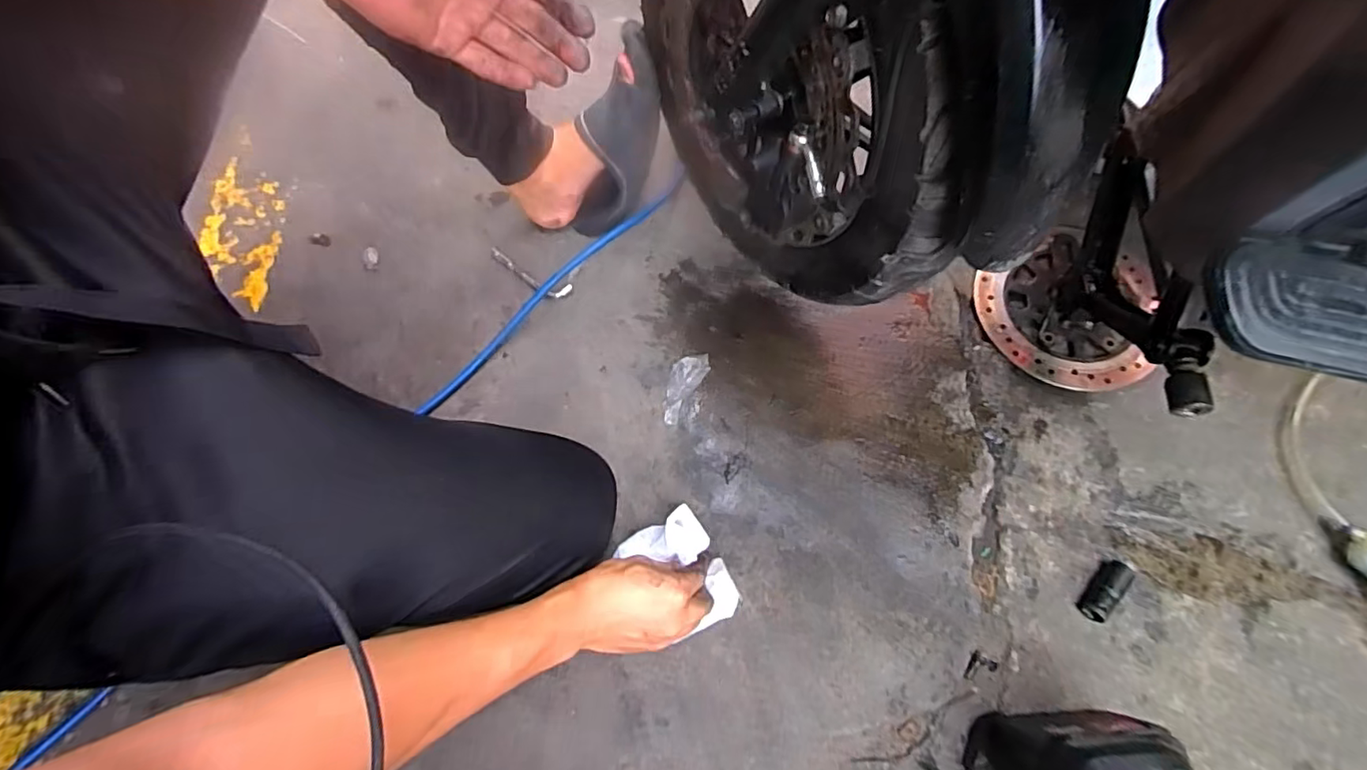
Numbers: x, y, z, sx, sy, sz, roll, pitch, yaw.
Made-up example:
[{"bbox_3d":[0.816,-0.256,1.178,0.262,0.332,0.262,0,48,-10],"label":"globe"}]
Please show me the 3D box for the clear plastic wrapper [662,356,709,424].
[{"bbox_3d":[-0.003,0.000,0.664,0.035,0.008,0.090,28,73,14],"label":"clear plastic wrapper"}]

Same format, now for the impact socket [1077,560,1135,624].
[{"bbox_3d":[0.413,0.201,0.566,0.029,0.025,0.067,39,76,17],"label":"impact socket"}]

